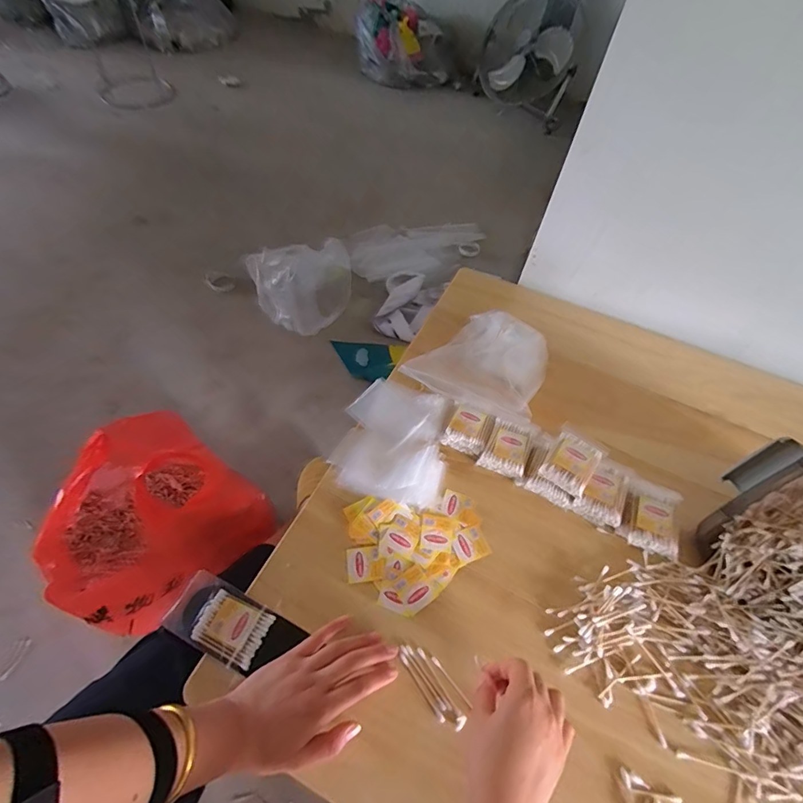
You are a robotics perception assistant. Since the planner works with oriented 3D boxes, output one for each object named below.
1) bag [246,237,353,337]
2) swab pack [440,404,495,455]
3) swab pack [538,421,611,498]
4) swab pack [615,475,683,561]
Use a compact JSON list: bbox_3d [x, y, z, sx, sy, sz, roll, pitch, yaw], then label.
[{"bbox_3d":[-0.309,-0.373,1.390,0.306,0.203,0.254,-15,58,-16],"label":"bag"},{"bbox_3d":[0.095,0.043,0.611,0.057,0.032,0.060,27,57,14],"label":"swab pack"},{"bbox_3d":[0.225,0.076,0.569,0.062,0.017,0.090,35,59,18],"label":"swab pack"},{"bbox_3d":[0.315,0.146,0.550,0.064,0.027,0.092,18,55,9],"label":"swab pack"}]

